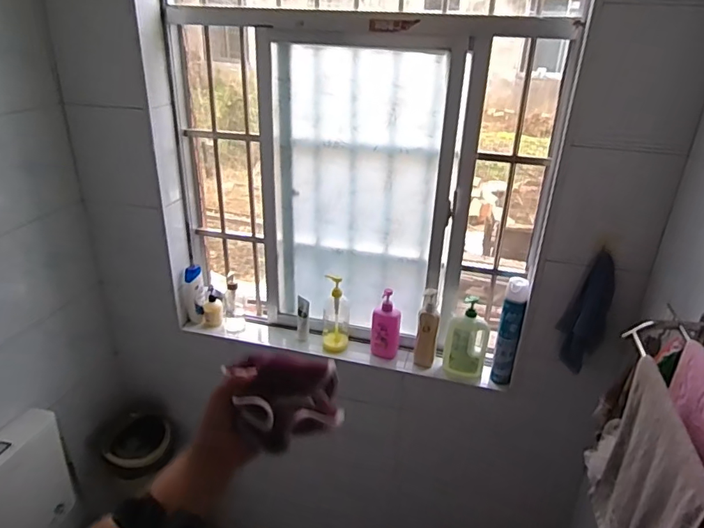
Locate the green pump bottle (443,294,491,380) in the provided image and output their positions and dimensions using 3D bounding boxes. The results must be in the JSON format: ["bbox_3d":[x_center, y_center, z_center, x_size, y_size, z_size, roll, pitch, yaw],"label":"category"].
[{"bbox_3d":[0.359,0.233,1.576,0.126,0.256,0.060,10,27,17],"label":"green pump bottle"}]

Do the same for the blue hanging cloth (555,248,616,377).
[{"bbox_3d":[0.611,0.129,1.319,0.073,0.311,0.093,-5,27,-14],"label":"blue hanging cloth"}]

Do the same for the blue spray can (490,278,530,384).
[{"bbox_3d":[0.470,0.204,1.513,0.056,0.336,0.072,8,27,12],"label":"blue spray can"}]

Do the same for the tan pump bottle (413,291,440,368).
[{"bbox_3d":[0.241,0.207,1.608,0.069,0.247,0.063,8,27,13],"label":"tan pump bottle"}]

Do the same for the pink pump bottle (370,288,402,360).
[{"bbox_3d":[0.110,0.201,1.647,0.093,0.229,0.046,4,26,4],"label":"pink pump bottle"}]

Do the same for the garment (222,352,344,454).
[{"bbox_3d":[-0.076,0.155,0.583,0.127,0.068,0.085,-4,27,-11],"label":"garment"}]

